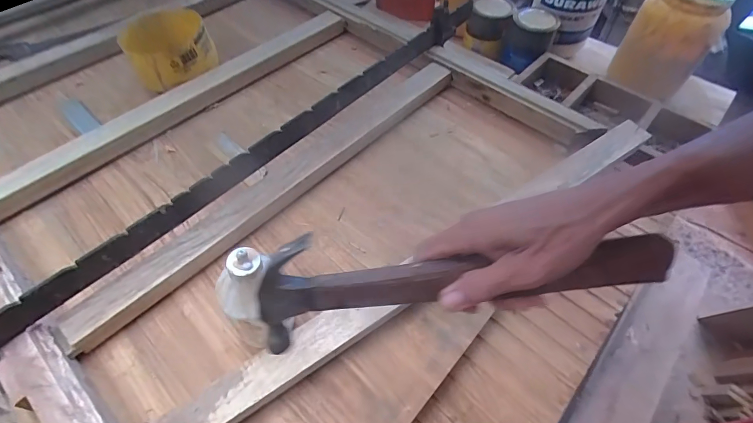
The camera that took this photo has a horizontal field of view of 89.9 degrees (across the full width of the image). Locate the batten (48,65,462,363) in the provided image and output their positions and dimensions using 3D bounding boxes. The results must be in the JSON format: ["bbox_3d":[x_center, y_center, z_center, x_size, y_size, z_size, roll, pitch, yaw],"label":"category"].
[{"bbox_3d":[-0.124,-0.055,0.588,0.693,0.034,0.062,-39,64,-23],"label":"batten"}]

